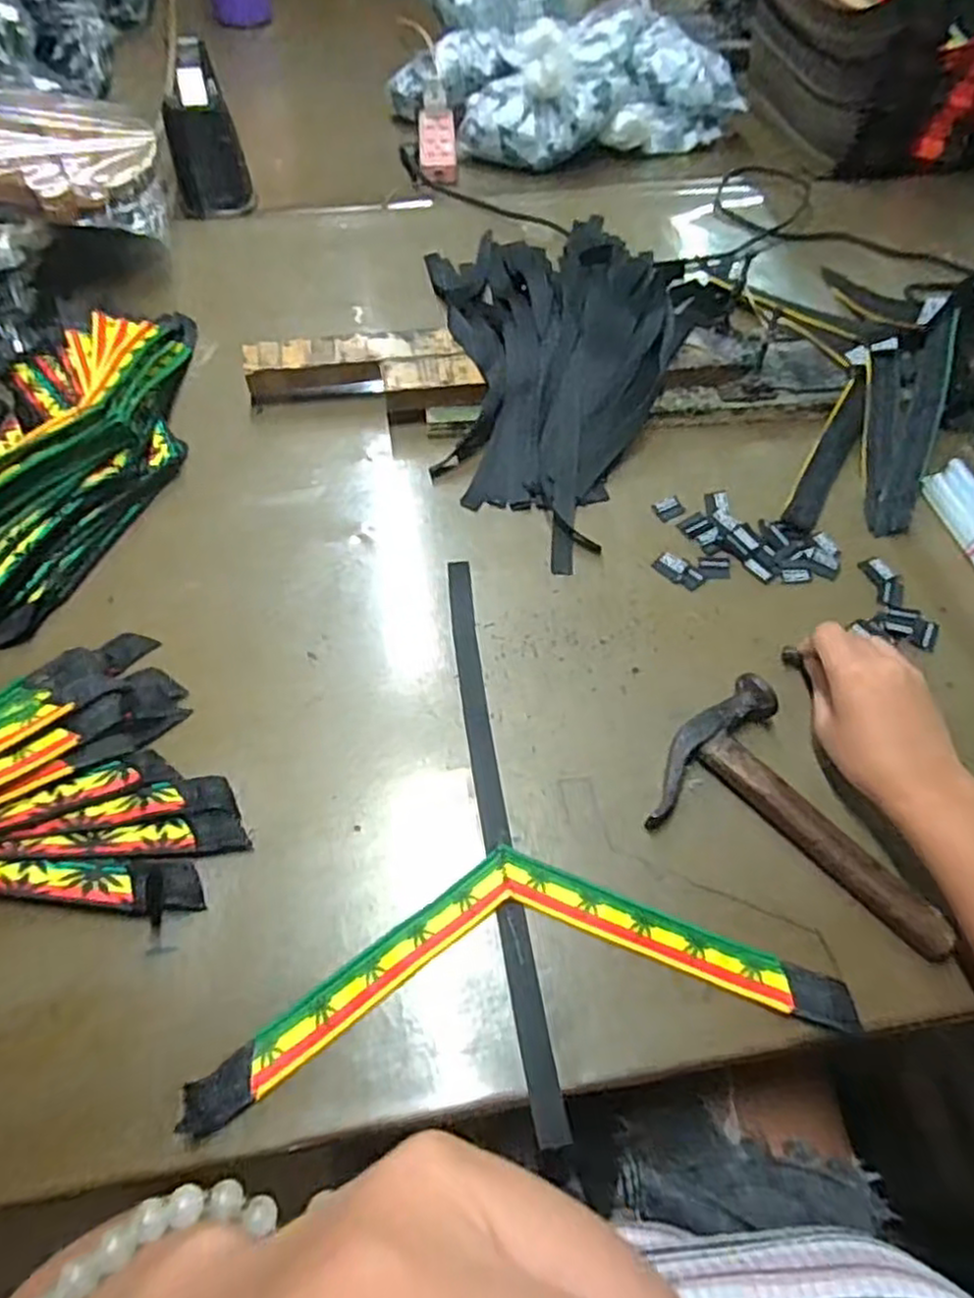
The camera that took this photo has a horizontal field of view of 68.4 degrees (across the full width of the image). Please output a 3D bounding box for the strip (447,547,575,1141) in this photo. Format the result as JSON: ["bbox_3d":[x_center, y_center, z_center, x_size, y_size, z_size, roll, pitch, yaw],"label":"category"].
[{"bbox_3d":[0.004,0.093,0.454,0.020,0.004,0.367,-5,59,-8],"label":"strip"}]

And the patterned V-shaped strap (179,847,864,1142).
[{"bbox_3d":[0.018,0.172,0.400,0.345,0.015,0.112,-7,61,-5],"label":"patterned V-shaped strap"}]

